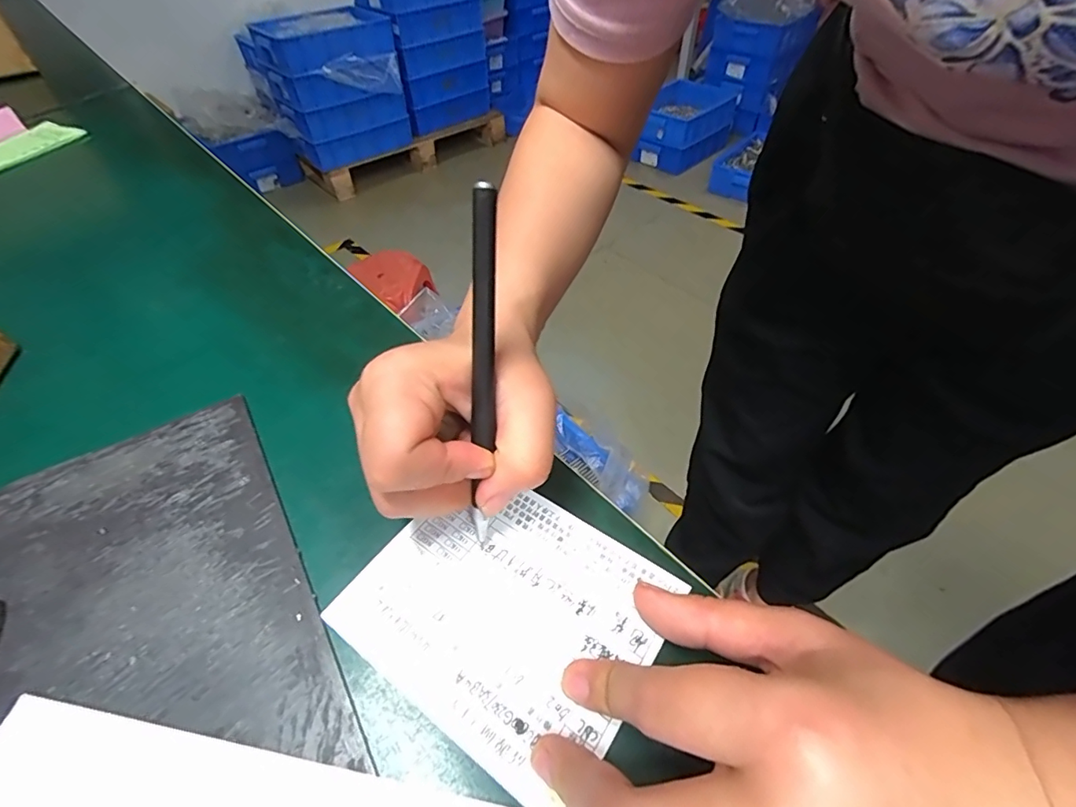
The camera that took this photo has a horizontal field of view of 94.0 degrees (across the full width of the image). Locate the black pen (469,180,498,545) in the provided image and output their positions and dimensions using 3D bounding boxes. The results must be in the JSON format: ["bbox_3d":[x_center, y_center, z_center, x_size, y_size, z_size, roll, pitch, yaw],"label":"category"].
[{"bbox_3d":[-0.022,-0.010,0.191,0.008,0.138,0.008,4,18,5],"label":"black pen"}]

